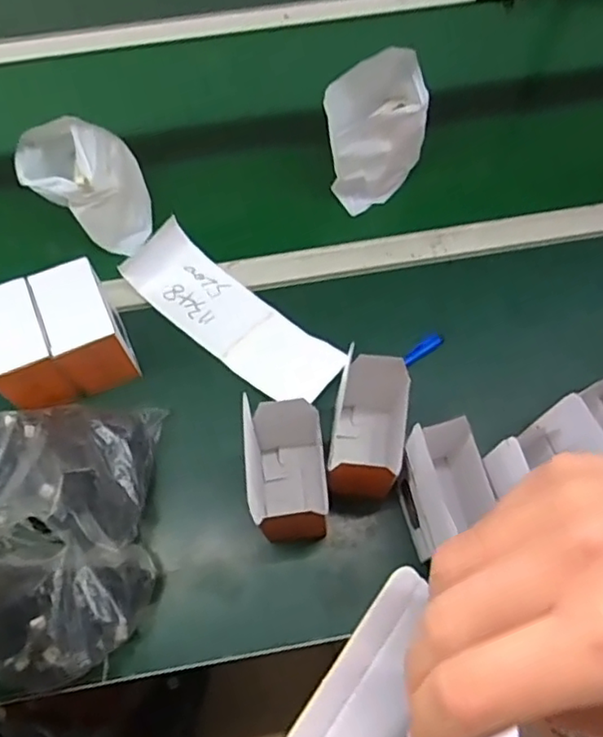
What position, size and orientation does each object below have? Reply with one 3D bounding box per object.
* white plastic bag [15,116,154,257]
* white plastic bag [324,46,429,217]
[{"bbox_3d":[-0.254,-0.214,0.732,0.129,0.108,0.124,-11,67,-4],"label":"white plastic bag"},{"bbox_3d":[0.087,-0.281,0.750,0.123,0.154,0.078,-38,71,-14],"label":"white plastic bag"}]

